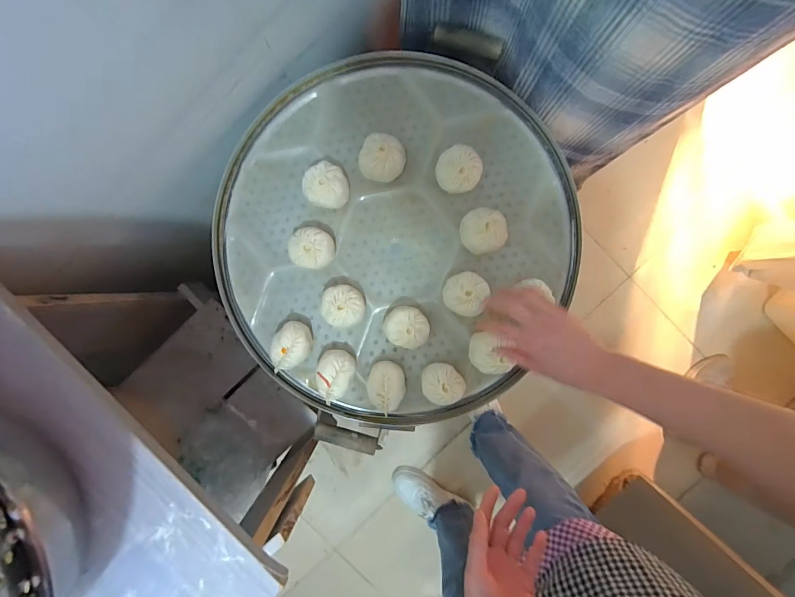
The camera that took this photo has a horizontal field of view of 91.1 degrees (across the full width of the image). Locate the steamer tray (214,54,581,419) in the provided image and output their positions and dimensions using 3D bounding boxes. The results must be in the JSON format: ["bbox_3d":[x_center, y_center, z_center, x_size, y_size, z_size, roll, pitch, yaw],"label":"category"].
[{"bbox_3d":[-0.008,-0.086,0.576,0.508,0.089,0.522,41,99,0],"label":"steamer tray"}]

